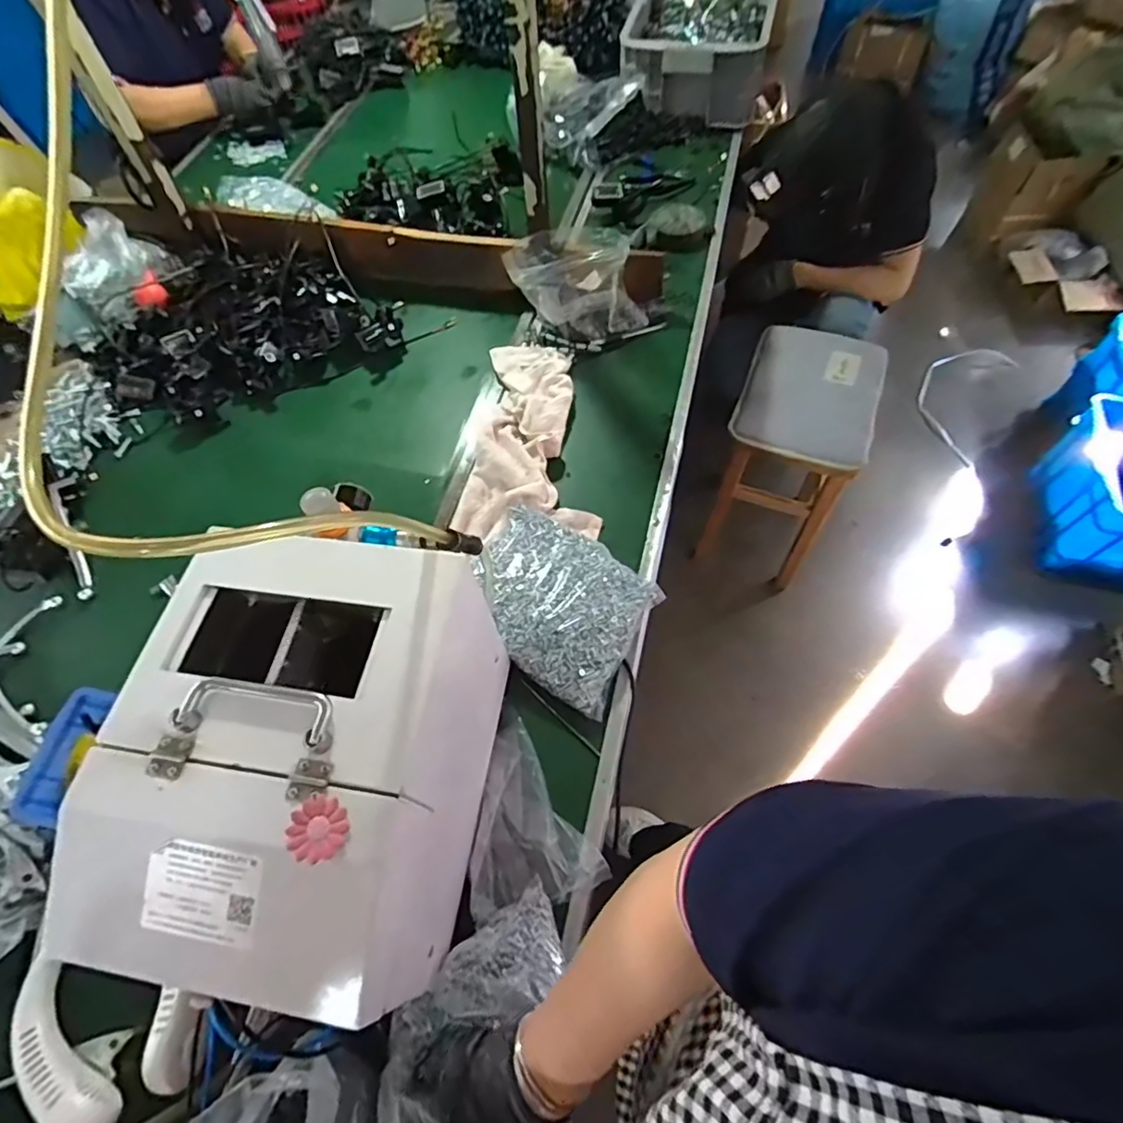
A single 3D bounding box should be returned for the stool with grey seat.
[{"bbox_3d":[0.503,-0.214,1.350,0.267,0.461,0.317,19,64,12],"label":"stool with grey seat"}]

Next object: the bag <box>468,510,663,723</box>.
[{"bbox_3d":[-0.006,0.046,0.716,0.230,0.052,0.183,34,67,18],"label":"bag"}]

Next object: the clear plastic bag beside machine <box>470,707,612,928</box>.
[{"bbox_3d":[-0.047,0.257,0.613,0.127,0.035,0.186,-19,63,-9],"label":"clear plastic bag beside machine"}]

